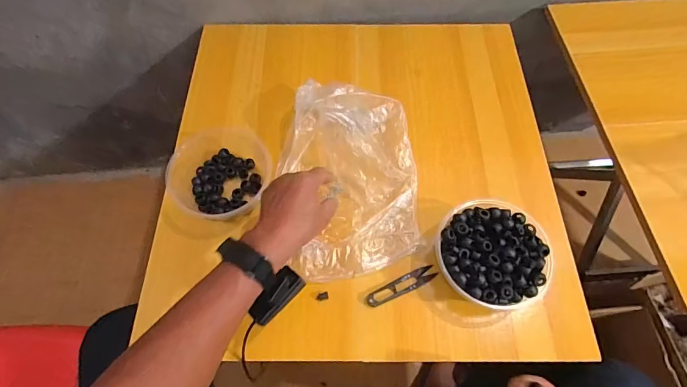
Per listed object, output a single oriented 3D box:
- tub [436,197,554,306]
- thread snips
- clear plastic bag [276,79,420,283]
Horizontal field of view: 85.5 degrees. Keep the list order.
[{"bbox_3d":[0.193,0.080,0.494,0.144,0.062,0.141,0,64,0],"label":"tub"},{"bbox_3d":[0.080,0.125,0.506,0.104,0.014,0.022,-25,67,-11],"label":"thread snips"},{"bbox_3d":[0.006,-0.035,0.541,0.202,0.078,0.289,-7,65,-3],"label":"clear plastic bag"}]

